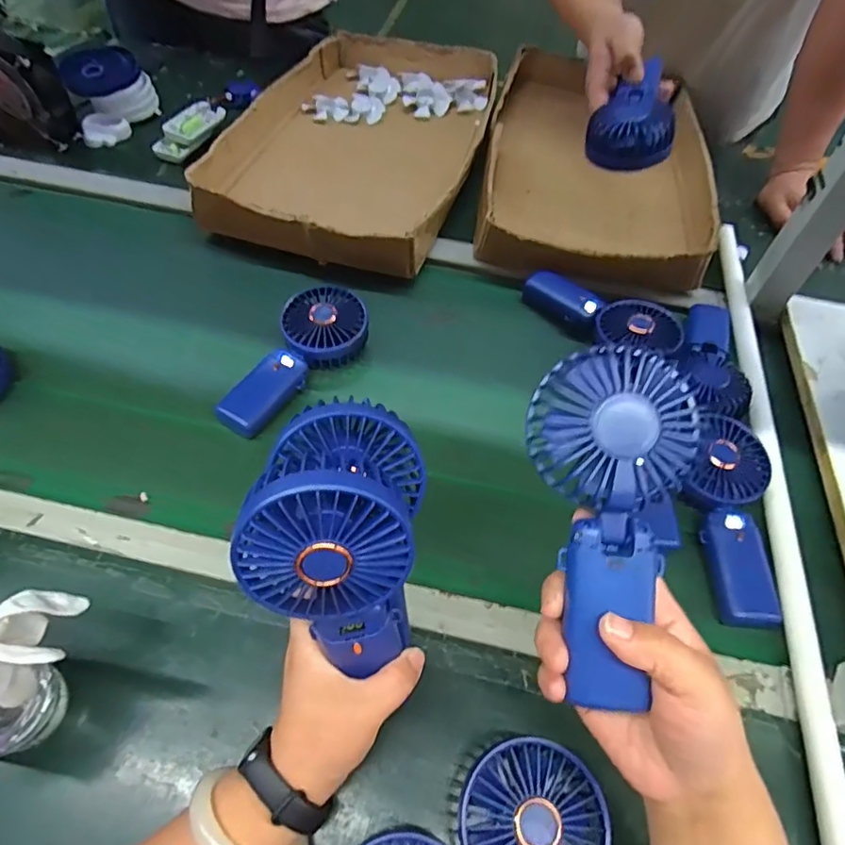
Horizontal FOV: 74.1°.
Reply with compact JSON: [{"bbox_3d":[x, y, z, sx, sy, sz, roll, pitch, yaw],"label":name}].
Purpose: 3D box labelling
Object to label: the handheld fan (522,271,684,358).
[{"bbox_3d":[0.193,-0.116,0.624,0.180,0.040,0.087,24,57,13],"label":"handheld fan"}]

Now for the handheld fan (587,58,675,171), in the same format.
[{"bbox_3d":[0.237,-0.345,0.613,0.083,0.058,0.161,19,56,9],"label":"handheld fan"}]

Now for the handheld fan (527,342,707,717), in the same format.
[{"bbox_3d":[0.092,0.052,0.289,0.071,0.040,0.175,2,92,-1],"label":"handheld fan"}]

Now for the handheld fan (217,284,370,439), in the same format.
[{"bbox_3d":[-0.132,-0.064,0.561,0.082,0.036,0.187,32,59,17],"label":"handheld fan"}]

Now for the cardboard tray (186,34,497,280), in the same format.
[{"bbox_3d":[-0.085,-0.417,0.807,0.334,0.070,0.524,16,55,7],"label":"cardboard tray"}]

